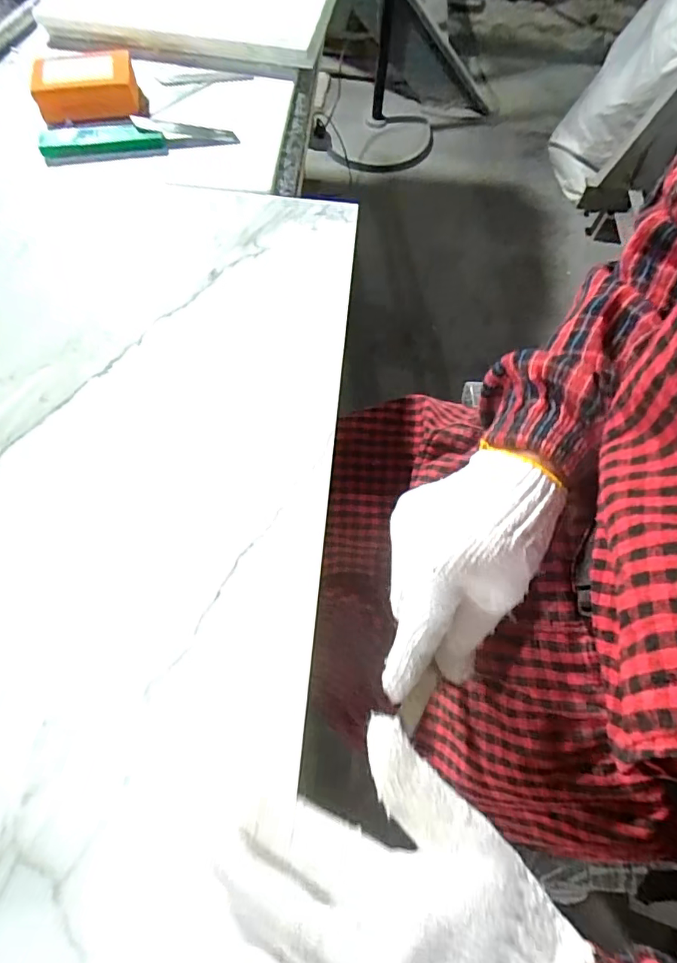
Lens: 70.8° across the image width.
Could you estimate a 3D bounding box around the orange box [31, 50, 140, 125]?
[{"bbox_3d":[-0.257,-0.406,0.489,0.099,0.033,0.069,-8,69,-5],"label":"orange box"}]

